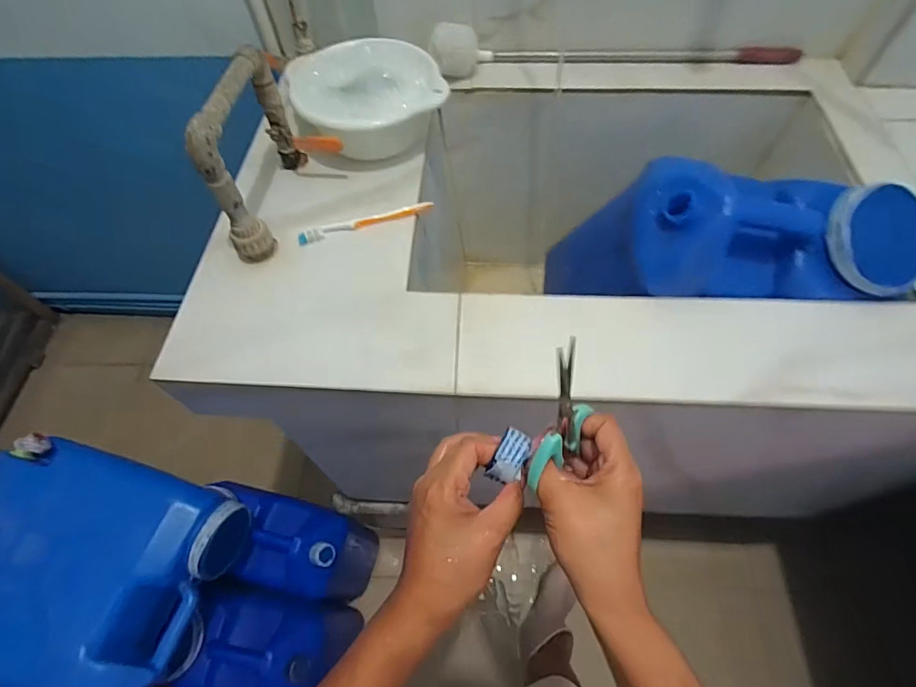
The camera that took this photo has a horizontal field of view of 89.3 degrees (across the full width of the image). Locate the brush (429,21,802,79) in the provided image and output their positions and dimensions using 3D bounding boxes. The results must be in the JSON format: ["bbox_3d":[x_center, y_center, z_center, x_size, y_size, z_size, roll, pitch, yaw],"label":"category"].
[{"bbox_3d":[0.246,-0.476,0.736,0.583,0.071,0.070,-2,61,2],"label":"brush"}]

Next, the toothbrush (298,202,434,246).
[{"bbox_3d":[-0.118,-0.158,0.600,0.175,0.012,0.022,-18,61,-8],"label":"toothbrush"}]

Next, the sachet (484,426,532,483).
[{"bbox_3d":[0.037,0.078,0.323,0.022,0.015,0.037,27,65,17],"label":"sachet"}]

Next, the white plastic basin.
[{"bbox_3d":[-0.131,-0.344,0.674,0.189,0.091,0.189,-1,61,2],"label":"white plastic basin"}]

